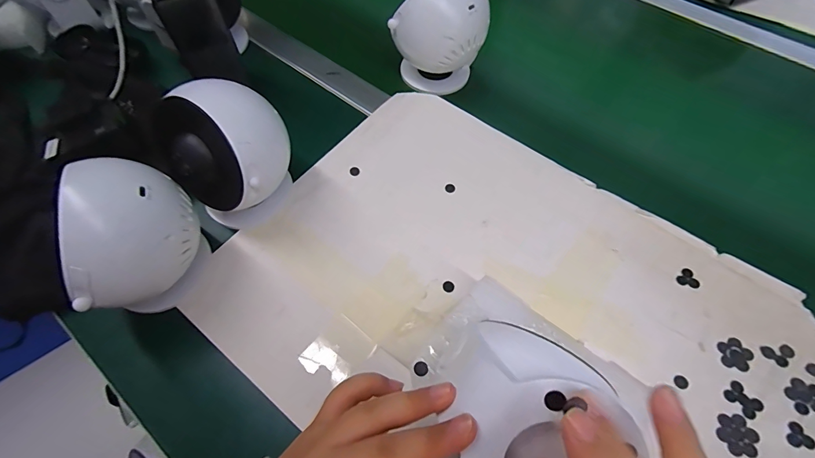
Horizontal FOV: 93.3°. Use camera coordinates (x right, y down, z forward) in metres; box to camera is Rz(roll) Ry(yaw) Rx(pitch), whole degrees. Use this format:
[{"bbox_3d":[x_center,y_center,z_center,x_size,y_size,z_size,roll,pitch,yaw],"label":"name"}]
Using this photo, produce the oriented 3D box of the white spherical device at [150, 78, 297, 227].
[{"bbox_3d":[-0.154,-0.060,0.338,0.091,0.120,0.085,18,61,9],"label":"white spherical device"}]

